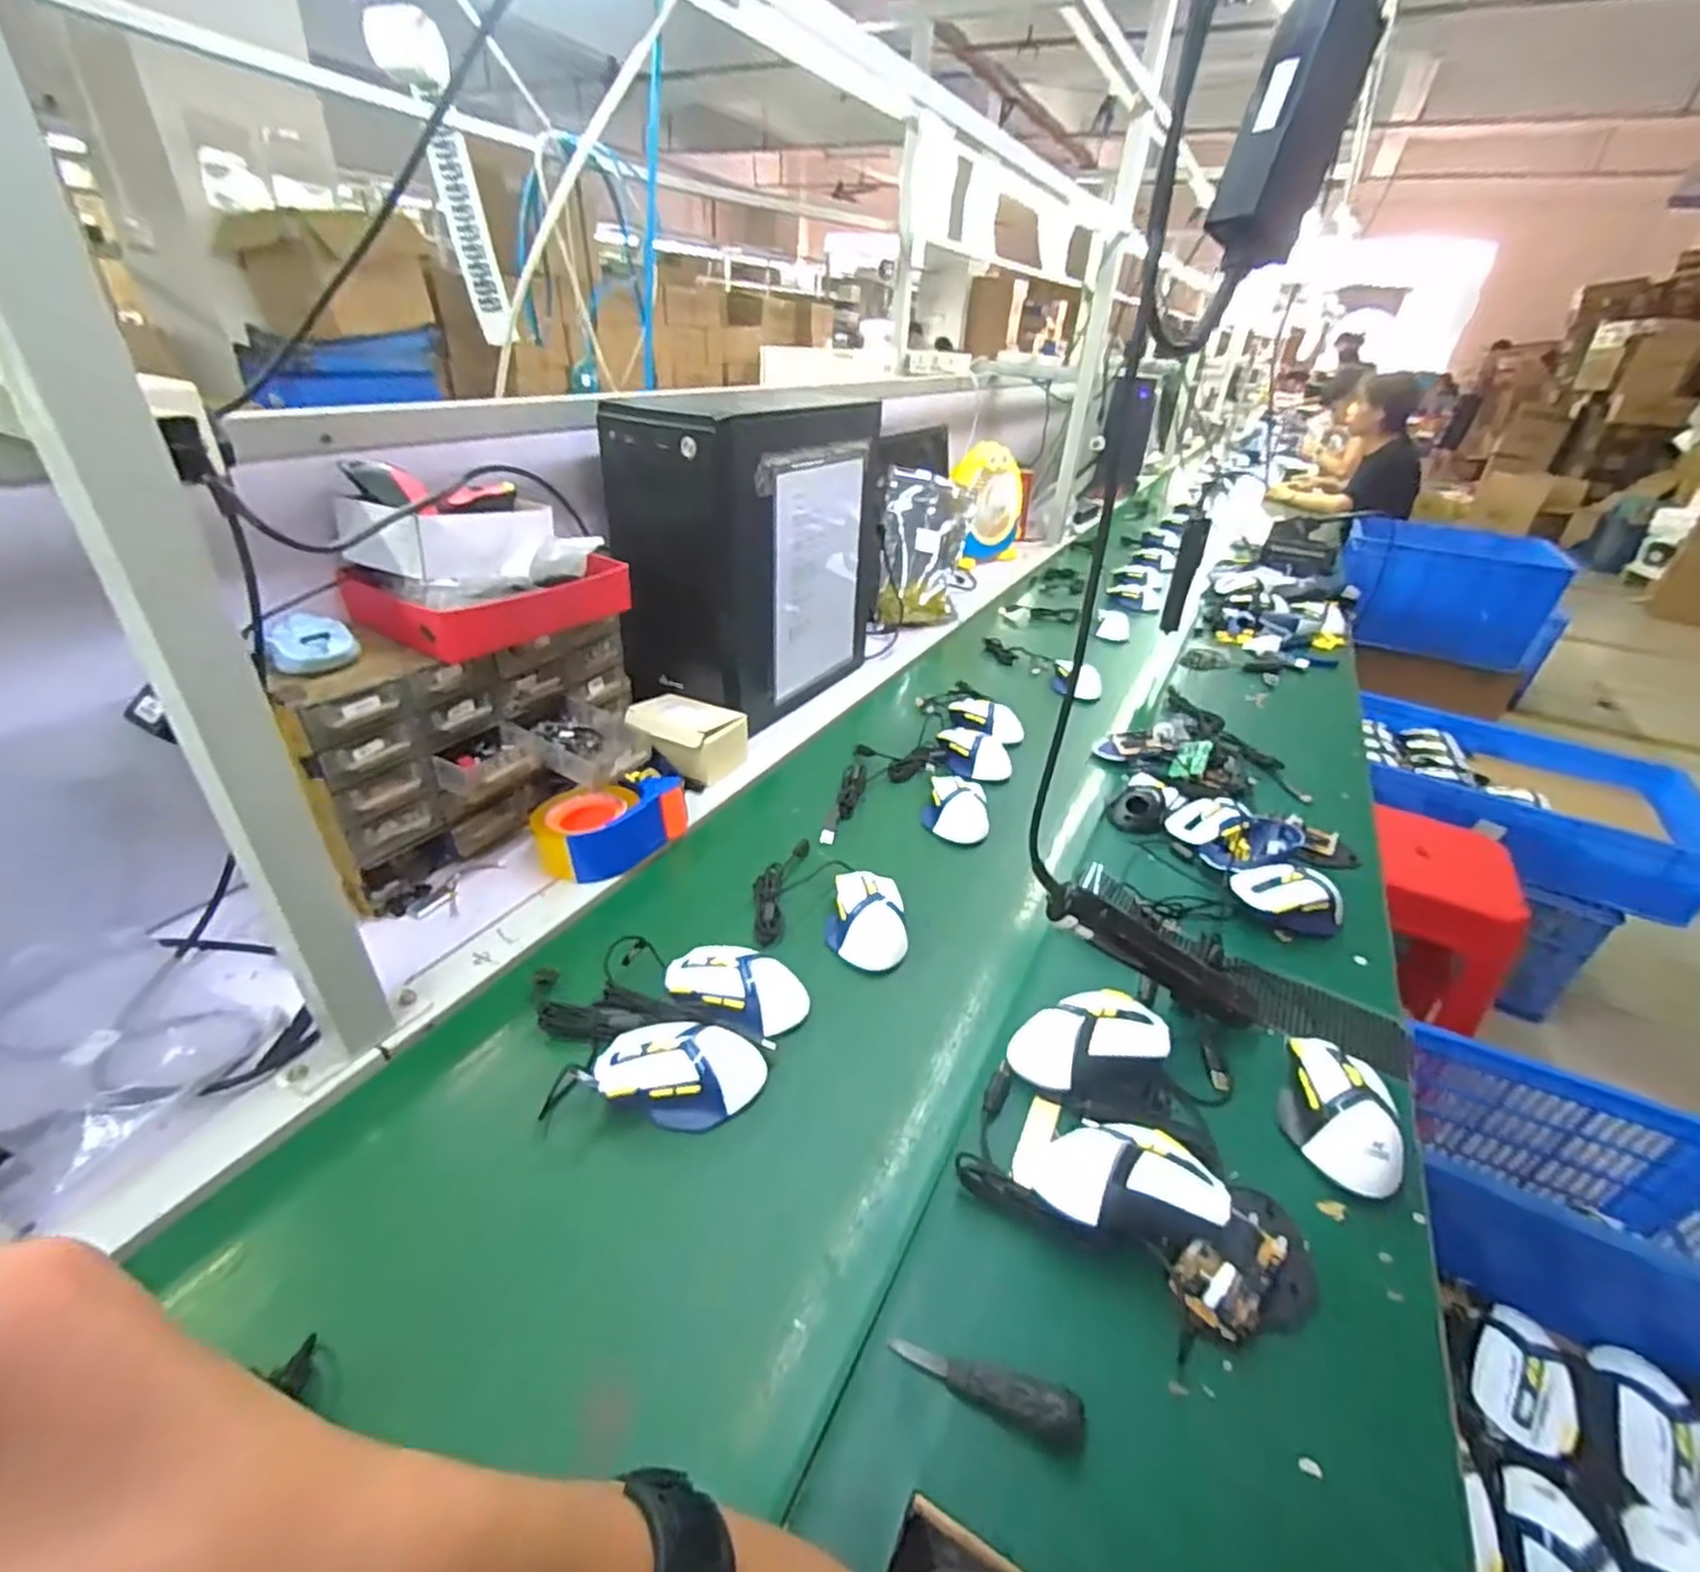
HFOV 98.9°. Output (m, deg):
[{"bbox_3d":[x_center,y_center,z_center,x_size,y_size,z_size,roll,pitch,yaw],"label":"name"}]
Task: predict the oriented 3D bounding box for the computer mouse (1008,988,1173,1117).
[{"bbox_3d":[0.182,0.199,0.548,0.116,0.048,0.079,2,33,-4],"label":"computer mouse"}]

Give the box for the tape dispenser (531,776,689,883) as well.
[{"bbox_3d":[-0.252,0.035,0.765,0.098,0.059,0.143,29,40,33],"label":"tape dispenser"}]

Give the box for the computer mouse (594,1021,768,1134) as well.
[{"bbox_3d":[-0.127,0.214,0.544,0.120,0.039,0.070,8,33,5],"label":"computer mouse"}]

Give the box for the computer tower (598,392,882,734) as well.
[{"bbox_3d":[-0.131,-0.316,1.018,0.182,0.378,0.387,22,36,24],"label":"computer tower"}]

